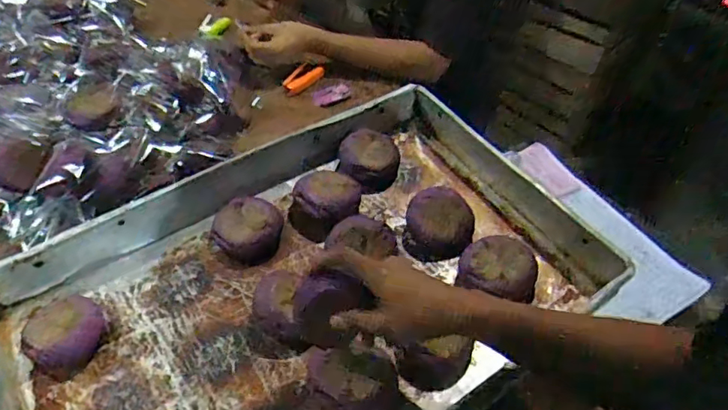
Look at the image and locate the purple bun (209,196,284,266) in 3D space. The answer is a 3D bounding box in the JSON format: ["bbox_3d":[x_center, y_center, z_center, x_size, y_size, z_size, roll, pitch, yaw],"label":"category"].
[{"bbox_3d":[-0.147,0.033,0.684,0.084,0.048,0.077,-7,46,-12],"label":"purple bun"}]

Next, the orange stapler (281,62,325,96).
[{"bbox_3d":[-0.121,-0.254,1.082,0.090,0.012,0.042,-40,96,-16],"label":"orange stapler"}]

